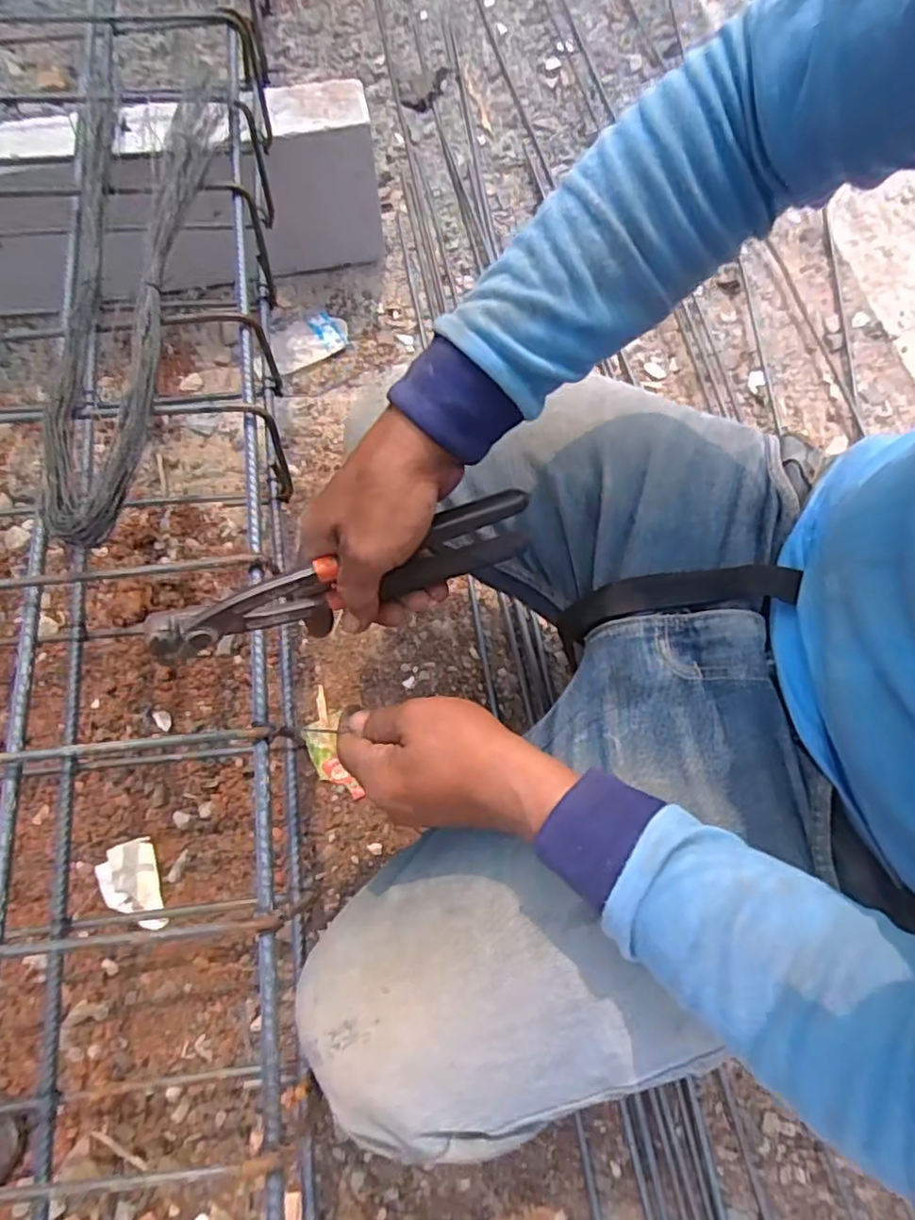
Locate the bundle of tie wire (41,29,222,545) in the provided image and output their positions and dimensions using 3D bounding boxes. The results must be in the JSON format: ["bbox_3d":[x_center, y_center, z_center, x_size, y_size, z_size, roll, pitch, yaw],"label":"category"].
[{"bbox_3d":[-0.257,-0.266,0.521,0.105,0.062,0.472,-6,69,-1],"label":"bundle of tie wire"}]

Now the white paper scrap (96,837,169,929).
[{"bbox_3d":[-0.311,0.265,0.621,0.057,0.012,0.084,-21,70,-7],"label":"white paper scrap"}]

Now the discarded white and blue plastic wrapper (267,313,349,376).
[{"bbox_3d":[-0.201,-0.363,0.875,0.109,0.012,0.071,-31,72,-10],"label":"discarded white and blue plastic wrapper"}]

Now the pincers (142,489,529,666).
[{"bbox_3d":[-0.064,-0.019,0.374,0.220,0.040,0.024,-18,70,-8],"label":"pincers"}]

